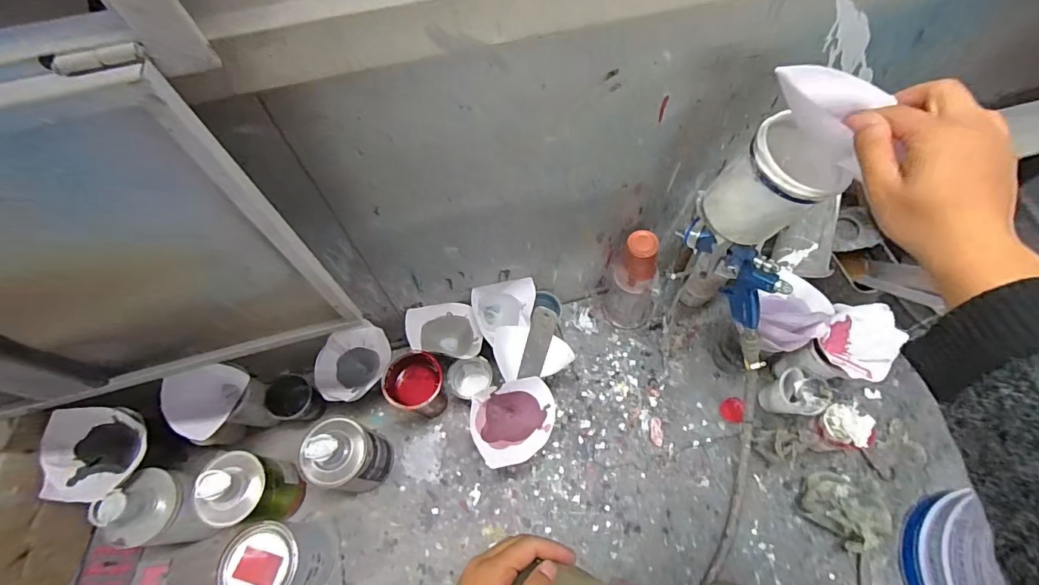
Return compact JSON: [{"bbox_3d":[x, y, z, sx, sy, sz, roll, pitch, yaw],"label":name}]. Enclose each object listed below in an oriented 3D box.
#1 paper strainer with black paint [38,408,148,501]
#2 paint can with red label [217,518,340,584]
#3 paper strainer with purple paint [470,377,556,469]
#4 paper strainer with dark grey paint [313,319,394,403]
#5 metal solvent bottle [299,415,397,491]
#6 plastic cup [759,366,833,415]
[{"bbox_3d":[-0.580,0.221,0.610,0.096,0.085,0.123,-8,64,-3],"label":"paper strainer with black paint"},{"bbox_3d":[-0.345,0.394,0.654,0.111,0.137,0.107,-8,64,-3],"label":"paint can with red label"},{"bbox_3d":[-0.007,0.194,0.648,0.118,0.080,0.111,-7,64,-3],"label":"paper strainer with purple paint"},{"bbox_3d":[-0.270,0.121,0.735,0.114,0.081,0.131,16,65,8],"label":"paper strainer with dark grey paint"},{"bbox_3d":[-0.265,0.255,0.691,0.088,0.189,0.092,0,64,1],"label":"metal solvent bottle"},{"bbox_3d":[0.452,0.172,0.738,0.069,0.113,0.065,7,64,4],"label":"plastic cup"}]

